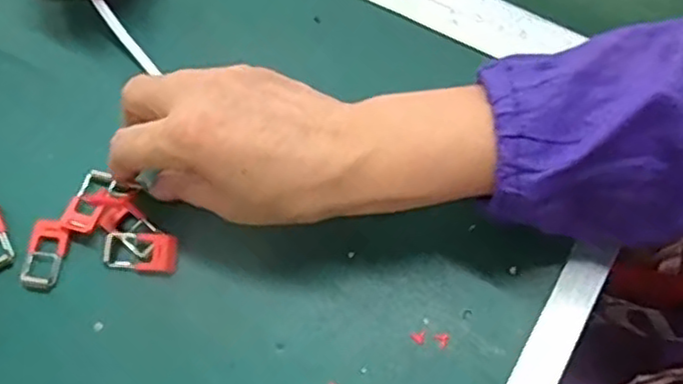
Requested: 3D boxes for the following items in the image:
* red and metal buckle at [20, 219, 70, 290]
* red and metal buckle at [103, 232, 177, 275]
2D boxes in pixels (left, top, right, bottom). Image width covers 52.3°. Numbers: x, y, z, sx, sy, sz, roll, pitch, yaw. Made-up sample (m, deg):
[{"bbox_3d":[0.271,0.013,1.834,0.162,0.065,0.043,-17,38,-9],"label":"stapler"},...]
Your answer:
[{"bbox_3d":[-0.150,0.031,0.350,0.019,0.004,0.035,9,68,4],"label":"red and metal buckle"},{"bbox_3d":[-0.101,0.030,0.349,0.037,0.005,0.019,4,67,2],"label":"red and metal buckle"}]

